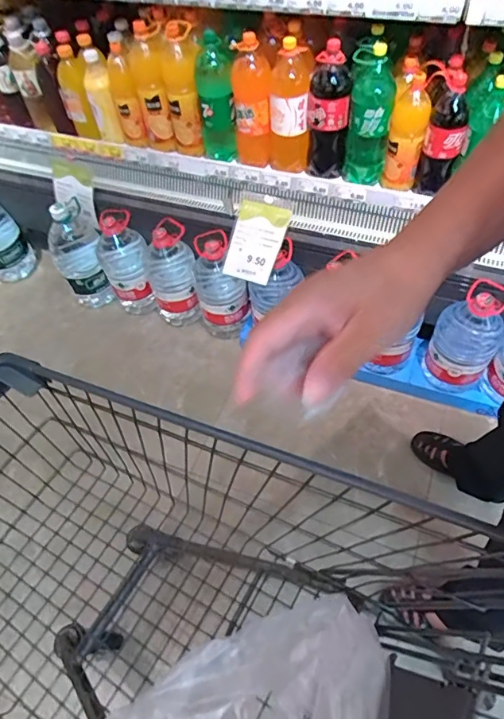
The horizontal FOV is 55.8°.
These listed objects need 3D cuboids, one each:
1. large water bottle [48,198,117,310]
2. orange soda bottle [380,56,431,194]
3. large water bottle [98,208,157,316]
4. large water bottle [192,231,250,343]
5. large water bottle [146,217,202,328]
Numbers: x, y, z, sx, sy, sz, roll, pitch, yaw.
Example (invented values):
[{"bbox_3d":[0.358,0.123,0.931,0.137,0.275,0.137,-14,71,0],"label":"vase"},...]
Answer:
[{"bbox_3d":[-0.569,-0.332,1.578,0.165,0.356,0.149,-24,56,-12],"label":"large water bottle"},{"bbox_3d":[0.373,-0.542,1.155,0.090,0.277,0.097,13,56,14],"label":"orange soda bottle"},{"bbox_3d":[-0.406,-0.307,1.539,0.154,0.364,0.158,-20,55,-9],"label":"large water bottle"},{"bbox_3d":[-0.096,-0.213,1.435,0.151,0.339,0.144,-12,54,-3],"label":"large water bottle"},{"bbox_3d":[-0.250,-0.270,1.494,0.151,0.353,0.173,-16,54,-6],"label":"large water bottle"}]

